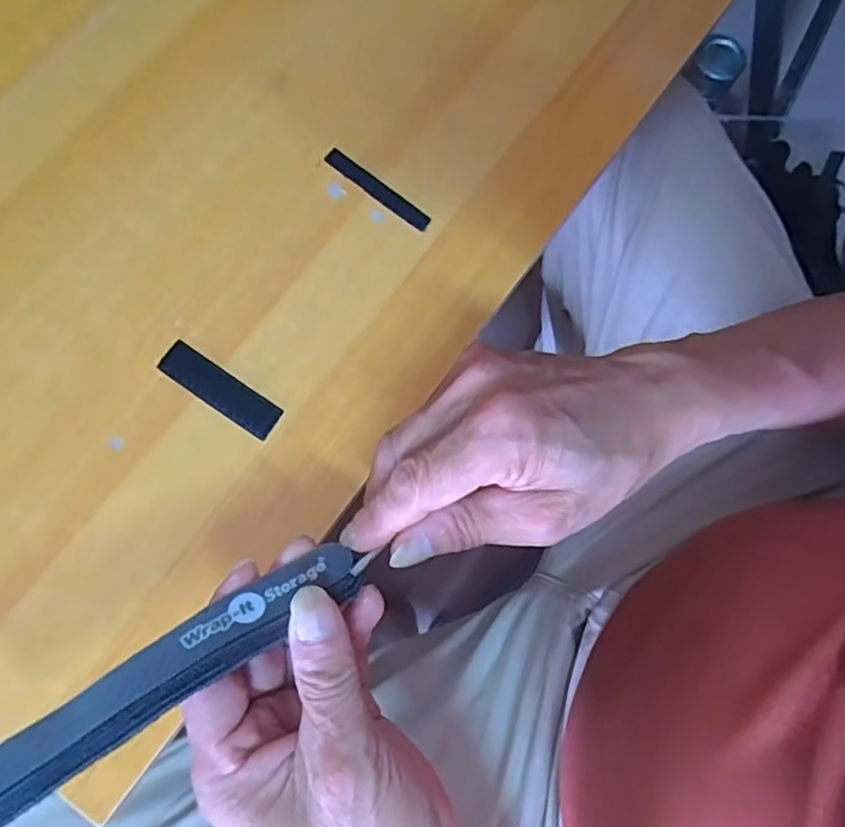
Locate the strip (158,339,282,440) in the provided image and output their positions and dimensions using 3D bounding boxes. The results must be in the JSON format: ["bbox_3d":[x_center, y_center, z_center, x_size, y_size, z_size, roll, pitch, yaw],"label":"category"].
[{"bbox_3d":[-0.106,-0.013,0.329,0.069,0.004,0.020,34,78,4],"label":"strip"}]

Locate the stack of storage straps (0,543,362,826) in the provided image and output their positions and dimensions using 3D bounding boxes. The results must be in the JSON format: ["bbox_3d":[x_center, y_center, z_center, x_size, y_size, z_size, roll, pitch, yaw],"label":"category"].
[{"bbox_3d":[-0.105,0.101,0.206,0.192,0.017,0.023,-32,79,-26],"label":"stack of storage straps"}]

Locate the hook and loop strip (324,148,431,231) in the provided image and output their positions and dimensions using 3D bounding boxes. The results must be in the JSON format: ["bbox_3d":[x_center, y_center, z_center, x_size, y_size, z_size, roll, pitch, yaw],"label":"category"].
[{"bbox_3d":[-0.026,-0.129,0.356,0.070,0.004,0.011,38,78,4],"label":"hook and loop strip"}]

